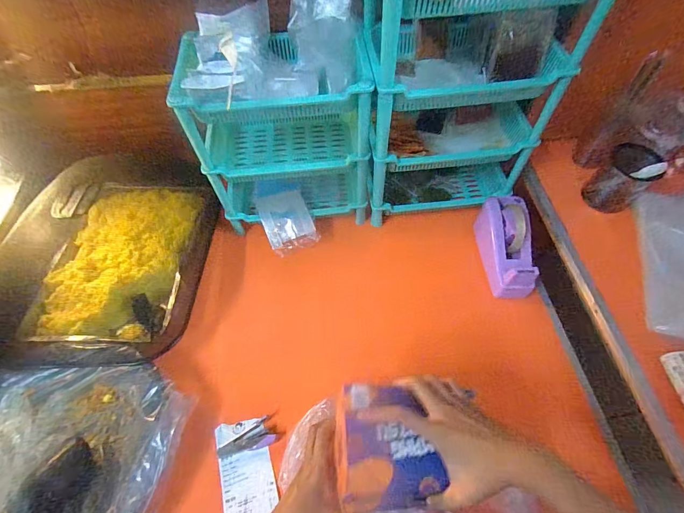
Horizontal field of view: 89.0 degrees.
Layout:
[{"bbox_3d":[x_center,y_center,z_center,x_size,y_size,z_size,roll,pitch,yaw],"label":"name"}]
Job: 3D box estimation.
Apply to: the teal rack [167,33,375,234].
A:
[{"bbox_3d":[-0.106,-0.223,0.685,0.301,0.337,0.183,-5,58,-2],"label":"teal rack"}]

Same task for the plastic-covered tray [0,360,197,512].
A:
[{"bbox_3d":[-0.418,0.317,0.507,0.348,0.108,0.313,-3,58,0],"label":"plastic-covered tray"}]

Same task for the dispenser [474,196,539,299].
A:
[{"bbox_3d":[0.323,-0.016,0.688,0.087,0.103,0.200,3,58,4],"label":"dispenser"}]

